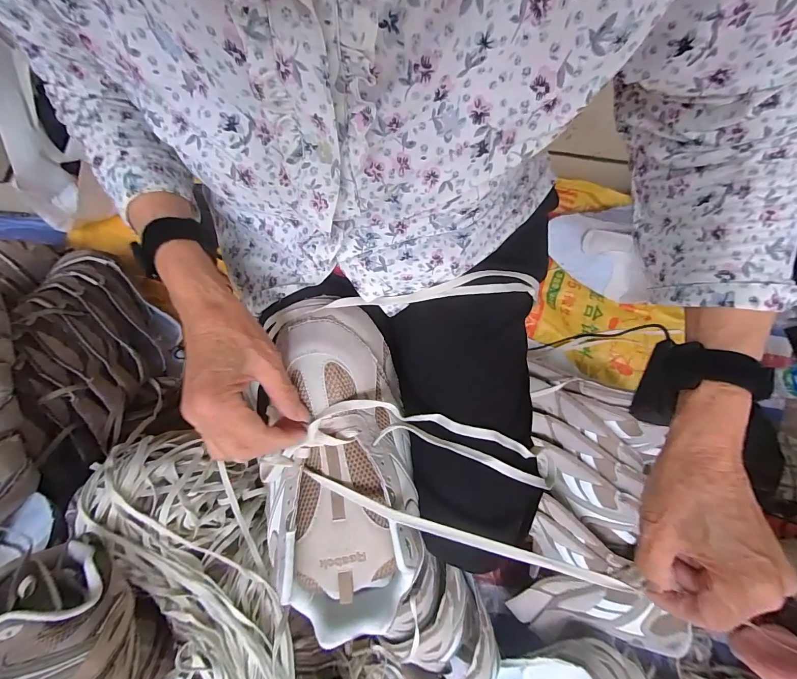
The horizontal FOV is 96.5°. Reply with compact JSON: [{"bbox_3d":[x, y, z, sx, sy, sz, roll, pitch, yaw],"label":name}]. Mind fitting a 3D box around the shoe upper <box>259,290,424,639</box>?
[{"bbox_3d":[-0.056,0.110,0.324,0.133,0.075,0.293,-5,81,-1],"label":"shoe upper"}]

